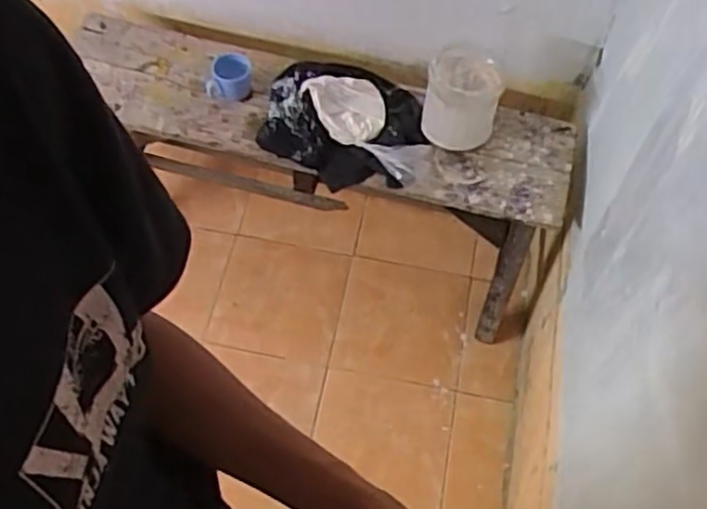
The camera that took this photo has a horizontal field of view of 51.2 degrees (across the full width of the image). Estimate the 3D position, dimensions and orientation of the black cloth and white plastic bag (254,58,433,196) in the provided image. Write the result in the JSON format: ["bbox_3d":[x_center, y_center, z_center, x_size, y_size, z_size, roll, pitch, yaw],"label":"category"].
[{"bbox_3d":[-0.014,-0.260,1.468,0.324,0.098,0.261,10,61,4],"label":"black cloth and white plastic bag"}]

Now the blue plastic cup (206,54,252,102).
[{"bbox_3d":[-0.251,-0.359,1.501,0.088,0.061,0.083,1,60,-1],"label":"blue plastic cup"}]

